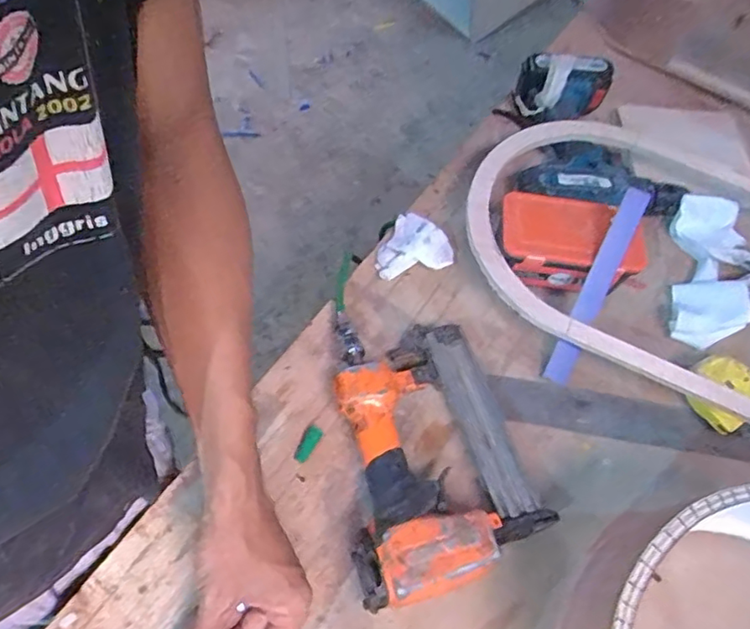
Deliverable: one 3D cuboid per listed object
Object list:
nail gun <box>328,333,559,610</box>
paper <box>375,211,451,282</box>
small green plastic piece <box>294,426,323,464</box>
[{"bbox_3d":[0.041,0.114,0.499,0.173,0.059,0.225,-17,65,-14],"label":"nail gun"},{"bbox_3d":[0.037,-0.077,0.623,0.083,0.016,0.070,-13,64,-12],"label":"paper"},{"bbox_3d":[-0.061,0.118,0.525,0.017,0.008,0.034,27,78,15],"label":"small green plastic piece"}]

